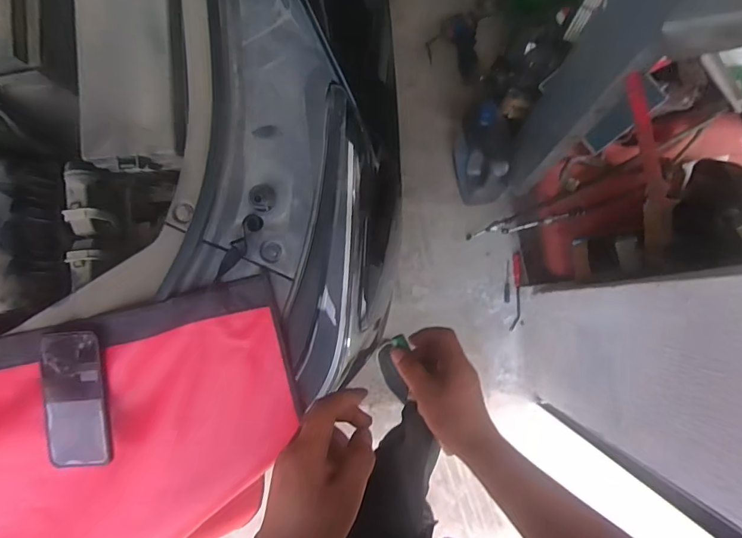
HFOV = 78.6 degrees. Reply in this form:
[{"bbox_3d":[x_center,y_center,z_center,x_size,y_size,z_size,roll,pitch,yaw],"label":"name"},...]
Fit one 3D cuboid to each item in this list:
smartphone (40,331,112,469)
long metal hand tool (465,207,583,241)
[{"bbox_3d":[-0.374,0.165,0.570,0.077,0.011,0.167,-3,93,-3],"label":"smartphone"},{"bbox_3d":[0.419,-0.129,1.254,0.306,0.023,0.042,-9,83,28],"label":"long metal hand tool"}]

